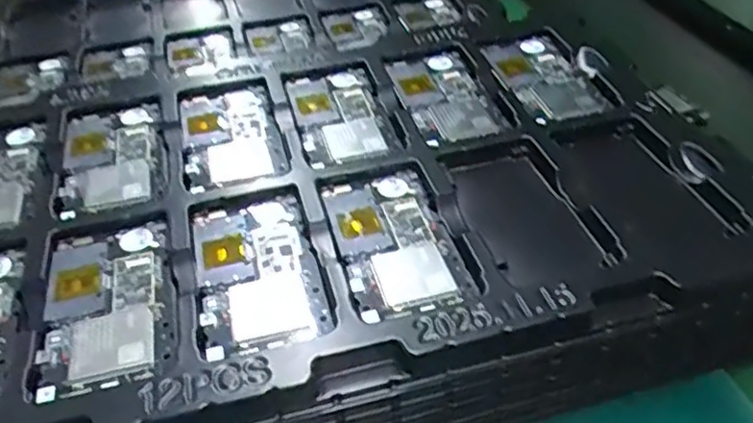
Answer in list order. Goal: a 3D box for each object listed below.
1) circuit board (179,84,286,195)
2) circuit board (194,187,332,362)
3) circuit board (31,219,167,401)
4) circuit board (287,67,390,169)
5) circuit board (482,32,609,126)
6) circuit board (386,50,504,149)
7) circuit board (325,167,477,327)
[{"bbox_3d":[-0.109,-0.058,0.498,0.068,0.011,0.127,-11,43,-13],"label":"circuit board"},{"bbox_3d":[-0.071,0.033,0.396,0.069,0.012,0.125,-11,43,-12],"label":"circuit board"},{"bbox_3d":[-0.152,0.052,0.376,0.065,0.008,0.122,-9,42,-11],"label":"circuit board"},{"bbox_3d":[-0.030,-0.075,0.514,0.060,0.005,0.125,-9,42,-10],"label":"circuit board"},{"bbox_3d":[0.135,-0.107,0.537,0.066,0.005,0.123,-10,42,-11],"label":"circuit board"},{"bbox_3d":[0.055,-0.091,0.524,0.066,0.005,0.119,-10,42,-12],"label":"circuit board"},{"bbox_3d":[0.010,0.017,0.409,0.065,0.008,0.127,-10,42,-11],"label":"circuit board"}]

